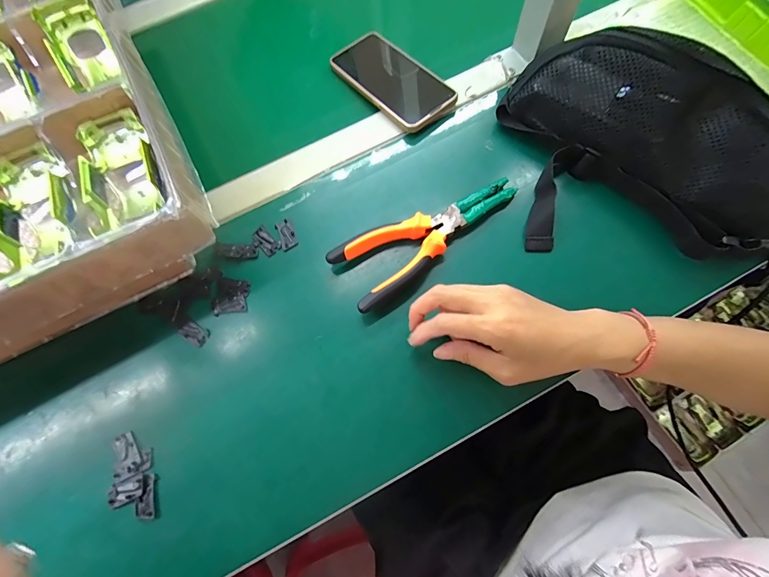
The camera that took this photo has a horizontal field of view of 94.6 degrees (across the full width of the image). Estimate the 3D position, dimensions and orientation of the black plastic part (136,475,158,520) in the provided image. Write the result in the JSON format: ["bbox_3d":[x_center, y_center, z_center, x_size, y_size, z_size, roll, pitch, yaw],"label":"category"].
[{"bbox_3d":[-0.199,0.174,0.297,0.015,0.004,0.033,-15,71,-2],"label":"black plastic part"}]

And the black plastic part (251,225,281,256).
[{"bbox_3d":[-0.122,-0.050,0.365,0.018,0.004,0.032,-44,74,-11],"label":"black plastic part"}]

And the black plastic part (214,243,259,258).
[{"bbox_3d":[-0.152,-0.039,0.362,0.045,0.004,0.015,1,71,4],"label":"black plastic part"}]

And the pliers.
[{"bbox_3d":[0.044,-0.053,0.350,0.191,0.027,0.064,-32,73,-7],"label":"pliers"}]

